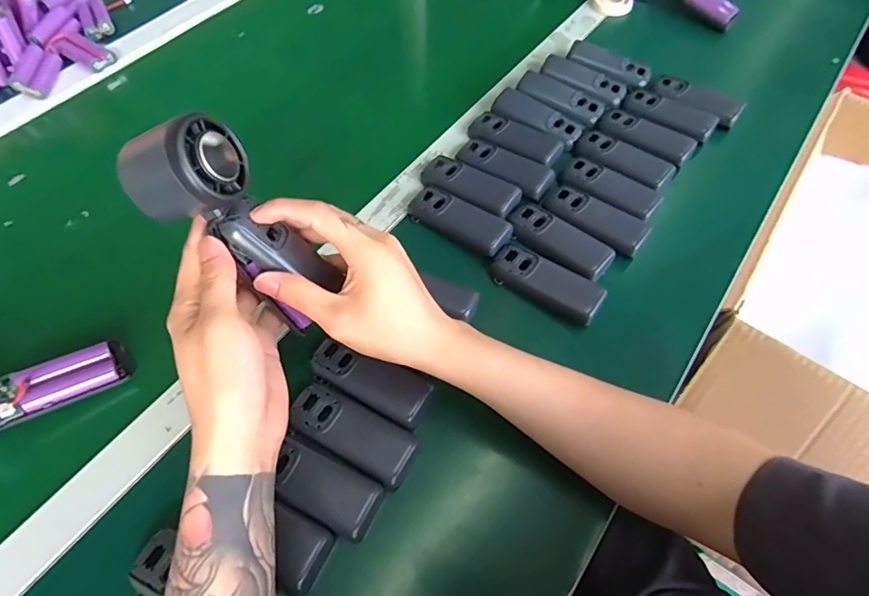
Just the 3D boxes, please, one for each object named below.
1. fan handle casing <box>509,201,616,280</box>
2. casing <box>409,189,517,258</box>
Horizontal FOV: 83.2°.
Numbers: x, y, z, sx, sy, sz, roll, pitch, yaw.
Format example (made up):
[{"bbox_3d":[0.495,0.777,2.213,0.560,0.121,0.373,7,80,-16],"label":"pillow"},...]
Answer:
[{"bbox_3d":[0.120,-0.058,0.477,0.106,0.014,0.047,38,65,19],"label":"fan handle casing"},{"bbox_3d":[0.025,-0.079,0.489,0.104,0.015,0.038,30,63,15],"label":"casing"}]

